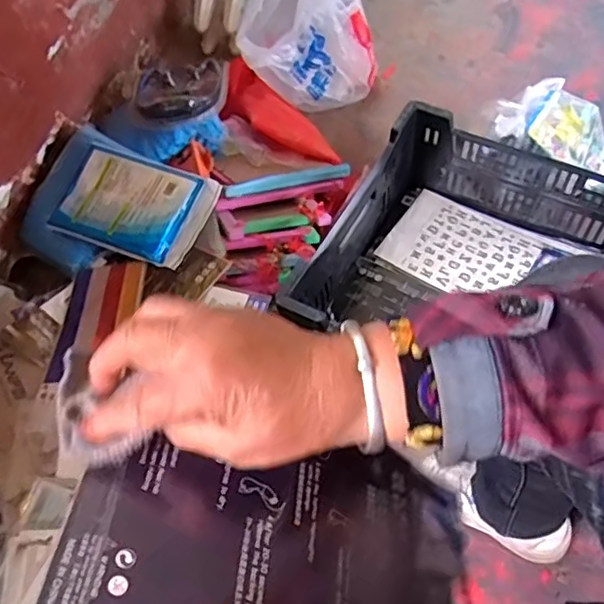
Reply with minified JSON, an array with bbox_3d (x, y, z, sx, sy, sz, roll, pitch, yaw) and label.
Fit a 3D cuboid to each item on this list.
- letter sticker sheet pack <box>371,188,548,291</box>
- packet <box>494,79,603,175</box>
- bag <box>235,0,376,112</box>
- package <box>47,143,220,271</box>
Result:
[{"bbox_3d":[0.245,-0.083,0.935,0.211,0.014,0.160,28,65,20],"label":"letter sticker sheet pack"},{"bbox_3d":[0.410,-0.264,0.933,0.218,0.073,0.117,25,61,-11],"label":"packet"},{"bbox_3d":[0.013,-0.482,1.038,0.251,0.277,0.132,-16,59,-5],"label":"bag"},{"bbox_3d":[-0.243,-0.140,0.862,0.223,0.024,0.147,20,70,14],"label":"package"}]

